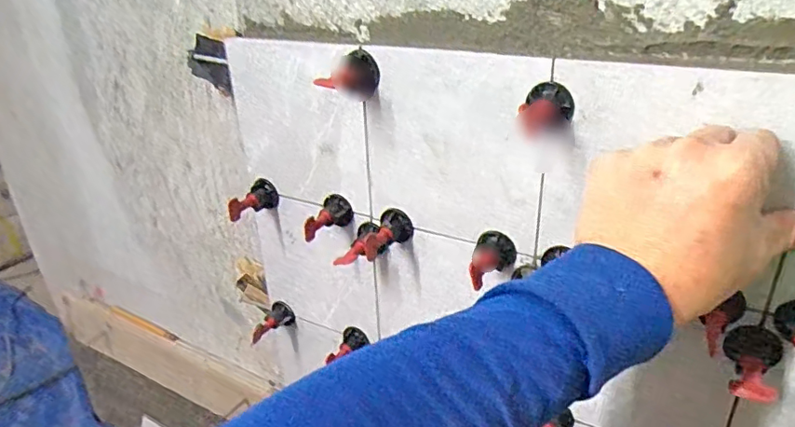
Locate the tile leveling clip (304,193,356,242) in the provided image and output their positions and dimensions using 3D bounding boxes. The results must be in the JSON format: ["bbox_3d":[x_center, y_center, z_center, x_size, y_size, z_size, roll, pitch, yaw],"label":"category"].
[{"bbox_3d":[-0.061,0.006,0.478,0.028,0.028,0.047,7,28,18],"label":"tile leveling clip"}]

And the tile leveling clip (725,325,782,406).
[{"bbox_3d":[0.221,0.092,0.333,0.030,0.026,0.047,15,31,31],"label":"tile leveling clip"}]

